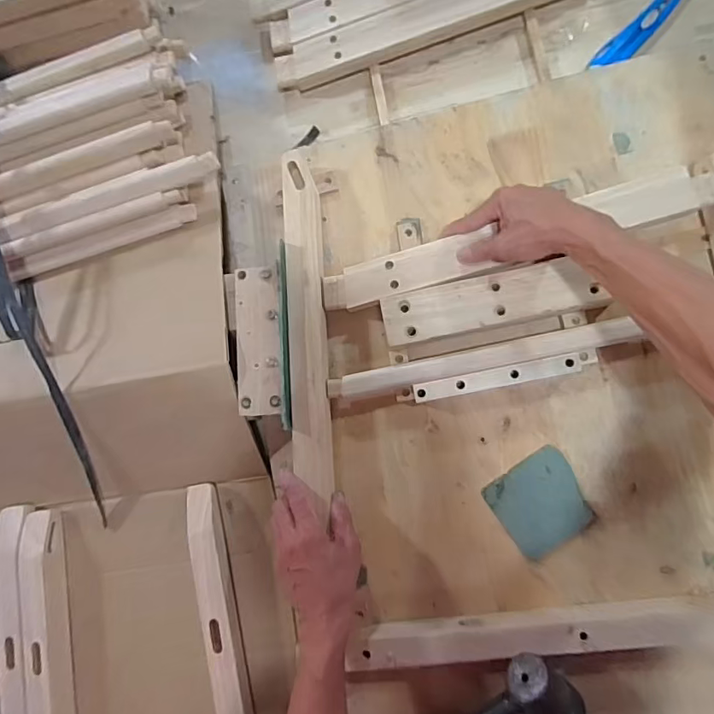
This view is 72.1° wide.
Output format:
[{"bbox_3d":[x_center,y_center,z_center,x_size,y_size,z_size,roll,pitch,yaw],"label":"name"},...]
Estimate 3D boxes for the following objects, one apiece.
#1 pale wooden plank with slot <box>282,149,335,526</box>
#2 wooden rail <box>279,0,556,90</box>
[{"bbox_3d":[-0.058,-0.046,0.580,0.043,0.035,0.399,-4,84,7],"label":"pale wooden plank with slot"},{"bbox_3d":[0.106,-0.436,0.635,0.416,0.032,0.052,-16,83,6],"label":"wooden rail"}]

